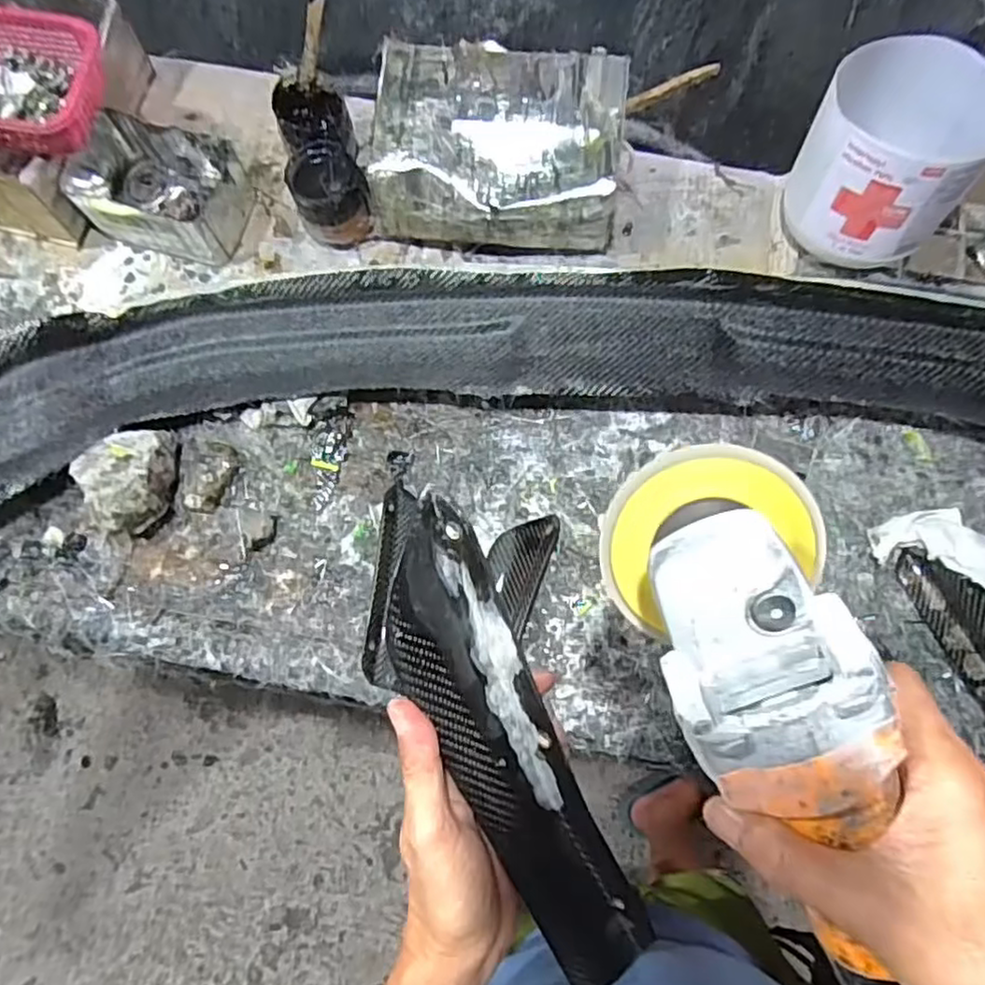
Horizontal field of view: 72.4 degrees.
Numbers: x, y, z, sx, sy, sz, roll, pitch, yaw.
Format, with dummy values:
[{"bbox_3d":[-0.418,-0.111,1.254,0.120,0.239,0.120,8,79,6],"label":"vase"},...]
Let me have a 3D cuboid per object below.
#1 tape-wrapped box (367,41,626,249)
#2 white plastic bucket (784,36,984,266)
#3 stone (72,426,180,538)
[{"bbox_3d":[0.006,-0.335,0.676,0.233,0.110,0.155,5,75,1],"label":"tape-wrapped box"},{"bbox_3d":[0.365,-0.309,0.628,0.146,0.123,0.143,0,75,-1],"label":"white plastic bucket"},{"bbox_3d":[-0.337,-0.015,0.615,0.076,0.053,0.102,9,75,2],"label":"stone"}]

